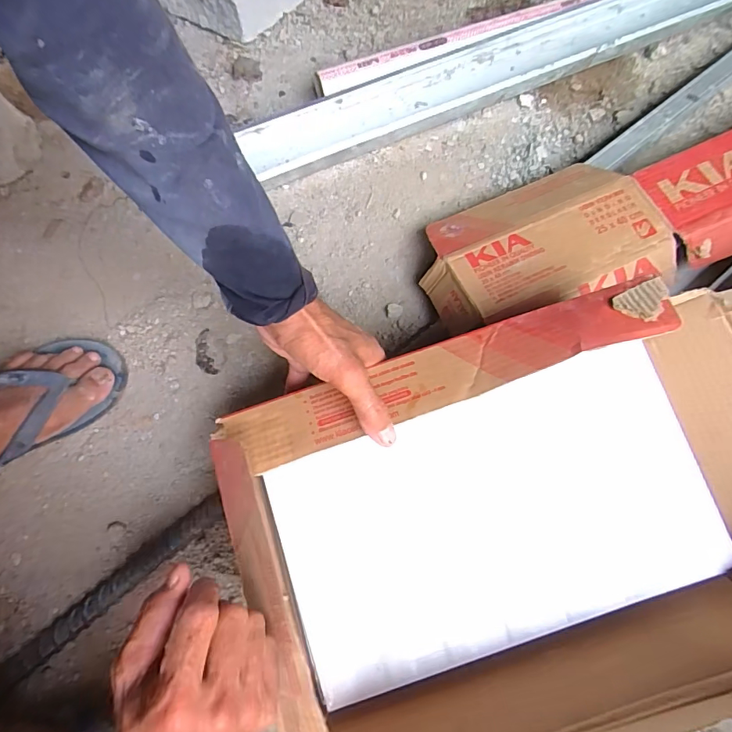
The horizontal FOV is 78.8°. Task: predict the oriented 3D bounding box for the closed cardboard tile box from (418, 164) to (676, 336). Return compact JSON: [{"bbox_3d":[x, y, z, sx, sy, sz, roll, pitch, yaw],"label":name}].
[{"bbox_3d":[0.204,-0.135,0.532,0.284,0.062,0.184,-20,72,-8],"label":"closed cardboard tile box"}]

